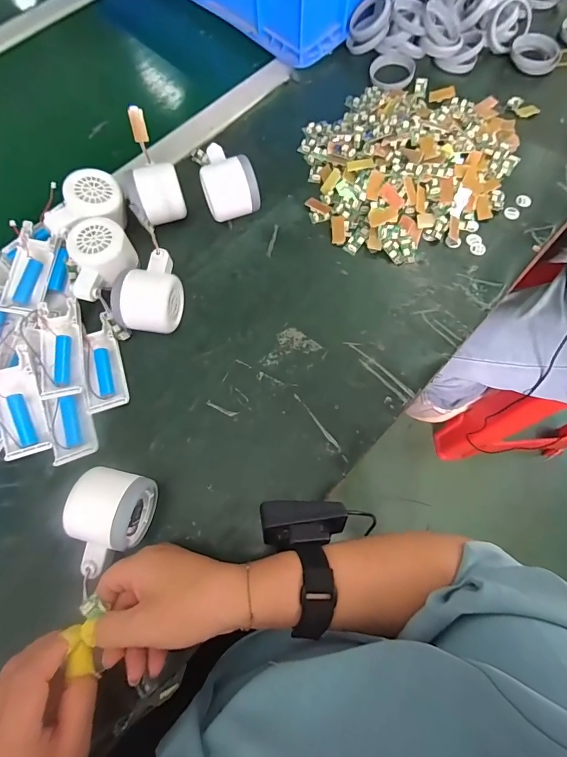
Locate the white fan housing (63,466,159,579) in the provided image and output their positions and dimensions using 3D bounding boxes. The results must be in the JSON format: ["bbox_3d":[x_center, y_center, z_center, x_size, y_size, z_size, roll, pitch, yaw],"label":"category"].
[{"bbox_3d":[-0.147,0.118,0.321,0.054,0.049,0.081,12,71,4],"label":"white fan housing"}]

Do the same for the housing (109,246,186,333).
[{"bbox_3d":[-0.133,-0.085,0.395,0.052,0.061,0.083,10,71,3],"label":"housing"}]

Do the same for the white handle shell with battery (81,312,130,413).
[{"bbox_3d":[-0.184,-0.014,0.395,0.037,0.020,0.094,-15,72,-5],"label":"white handle shell with battery"}]

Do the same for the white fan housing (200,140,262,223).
[{"bbox_3d":[-0.063,-0.223,0.444,0.060,0.055,0.073,-17,72,-6],"label":"white fan housing"}]

